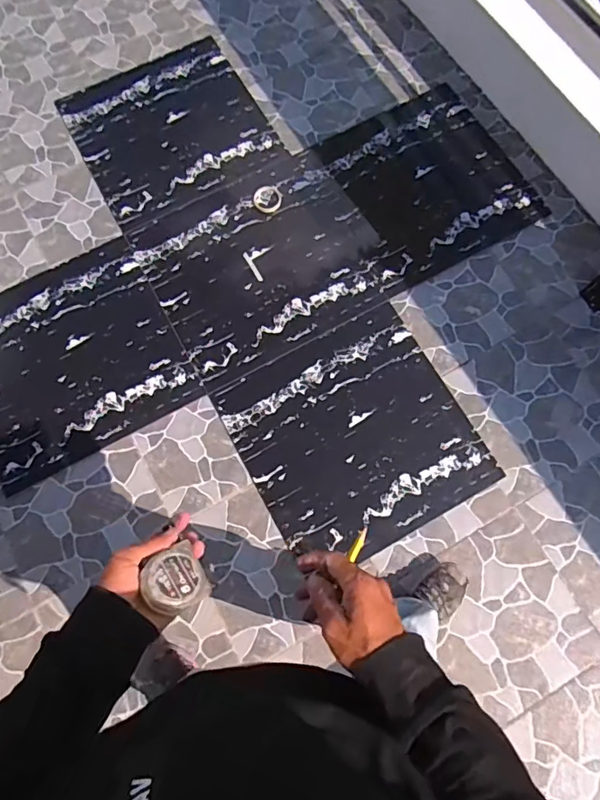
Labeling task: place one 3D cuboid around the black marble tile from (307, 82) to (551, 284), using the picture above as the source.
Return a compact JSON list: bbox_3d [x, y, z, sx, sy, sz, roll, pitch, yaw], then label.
[{"bbox_3d":[0.415,-0.715,1.647,0.517,0.023,0.591,-30,77,-8],"label":"black marble tile"}]

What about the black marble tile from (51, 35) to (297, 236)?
[{"bbox_3d":[-0.431,-0.910,1.704,0.592,0.016,0.577,-28,77,-7],"label":"black marble tile"}]

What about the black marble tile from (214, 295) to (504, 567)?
[{"bbox_3d":[0.146,0.094,1.410,0.589,0.020,0.610,-28,77,-7],"label":"black marble tile"}]

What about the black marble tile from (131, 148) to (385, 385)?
[{"bbox_3d":[-0.133,-0.407,1.564,0.606,0.024,0.565,-28,77,-7],"label":"black marble tile"}]

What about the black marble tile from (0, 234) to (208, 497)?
[{"bbox_3d":[-0.674,-0.134,1.490,0.611,0.017,0.584,-29,77,-7],"label":"black marble tile"}]

